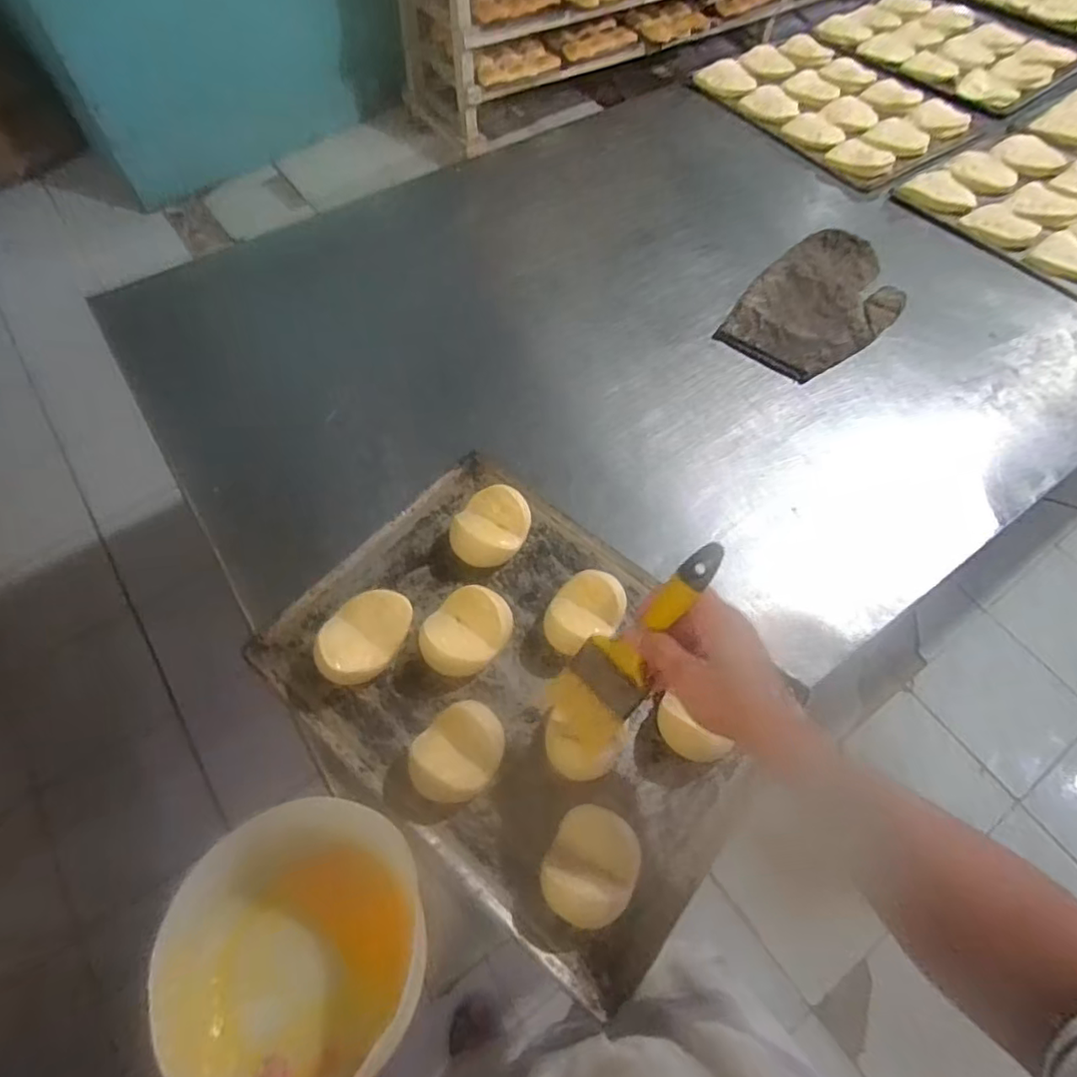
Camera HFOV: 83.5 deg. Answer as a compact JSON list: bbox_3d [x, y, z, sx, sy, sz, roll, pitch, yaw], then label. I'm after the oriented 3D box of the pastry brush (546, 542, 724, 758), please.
[{"bbox_3d":[0.076,0.087,0.476,0.064,0.211,0.027,44,31,23],"label":"pastry brush"}]

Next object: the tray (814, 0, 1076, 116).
[{"bbox_3d":[0.827,-0.999,1.213,0.322,0.041,0.459,-35,65,-17],"label":"tray"}]

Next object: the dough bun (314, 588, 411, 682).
[{"bbox_3d":[-0.165,0.092,0.573,0.067,0.042,0.094,35,67,19],"label":"dough bun"}]

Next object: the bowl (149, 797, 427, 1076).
[{"bbox_3d":[-0.164,0.276,0.406,0.165,0.076,0.161,-1,60,1],"label":"bowl"}]

